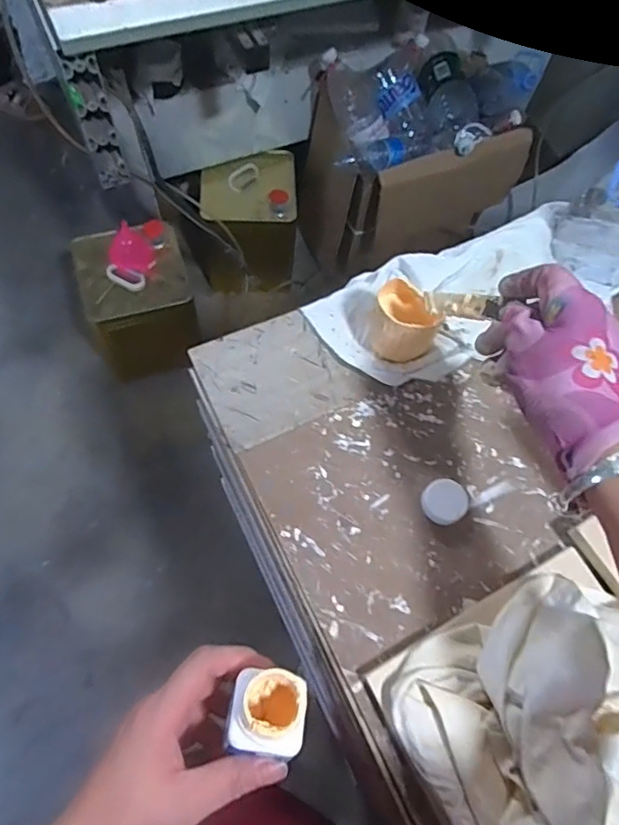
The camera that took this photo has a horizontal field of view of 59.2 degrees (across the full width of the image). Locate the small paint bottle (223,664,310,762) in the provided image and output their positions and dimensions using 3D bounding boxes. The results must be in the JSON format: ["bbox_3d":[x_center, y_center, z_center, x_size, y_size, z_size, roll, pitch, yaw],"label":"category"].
[{"bbox_3d":[-0.021,0.158,0.288,0.039,0.041,0.040,10,70,4],"label":"small paint bottle"}]

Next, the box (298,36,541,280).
[{"bbox_3d":[0.229,-0.634,1.343,0.493,0.422,0.350,-16,68,-11],"label":"box"}]

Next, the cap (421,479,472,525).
[{"bbox_3d":[0.111,0.073,0.449,0.035,0.014,0.038,2,66,-3],"label":"cap"}]

